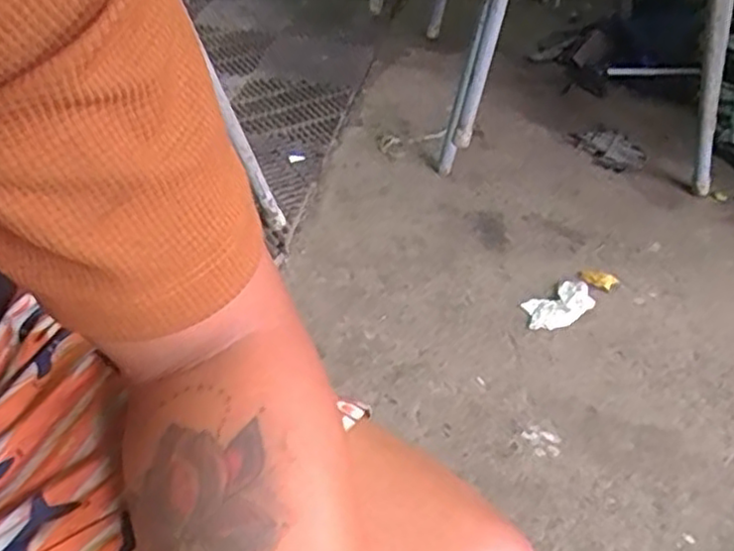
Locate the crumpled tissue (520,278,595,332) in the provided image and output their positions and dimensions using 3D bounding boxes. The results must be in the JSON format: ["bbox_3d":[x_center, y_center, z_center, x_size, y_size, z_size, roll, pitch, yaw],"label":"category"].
[{"bbox_3d":[0.250,0.037,0.929,0.095,0.025,0.058,-16,45,-21],"label":"crumpled tissue"}]

